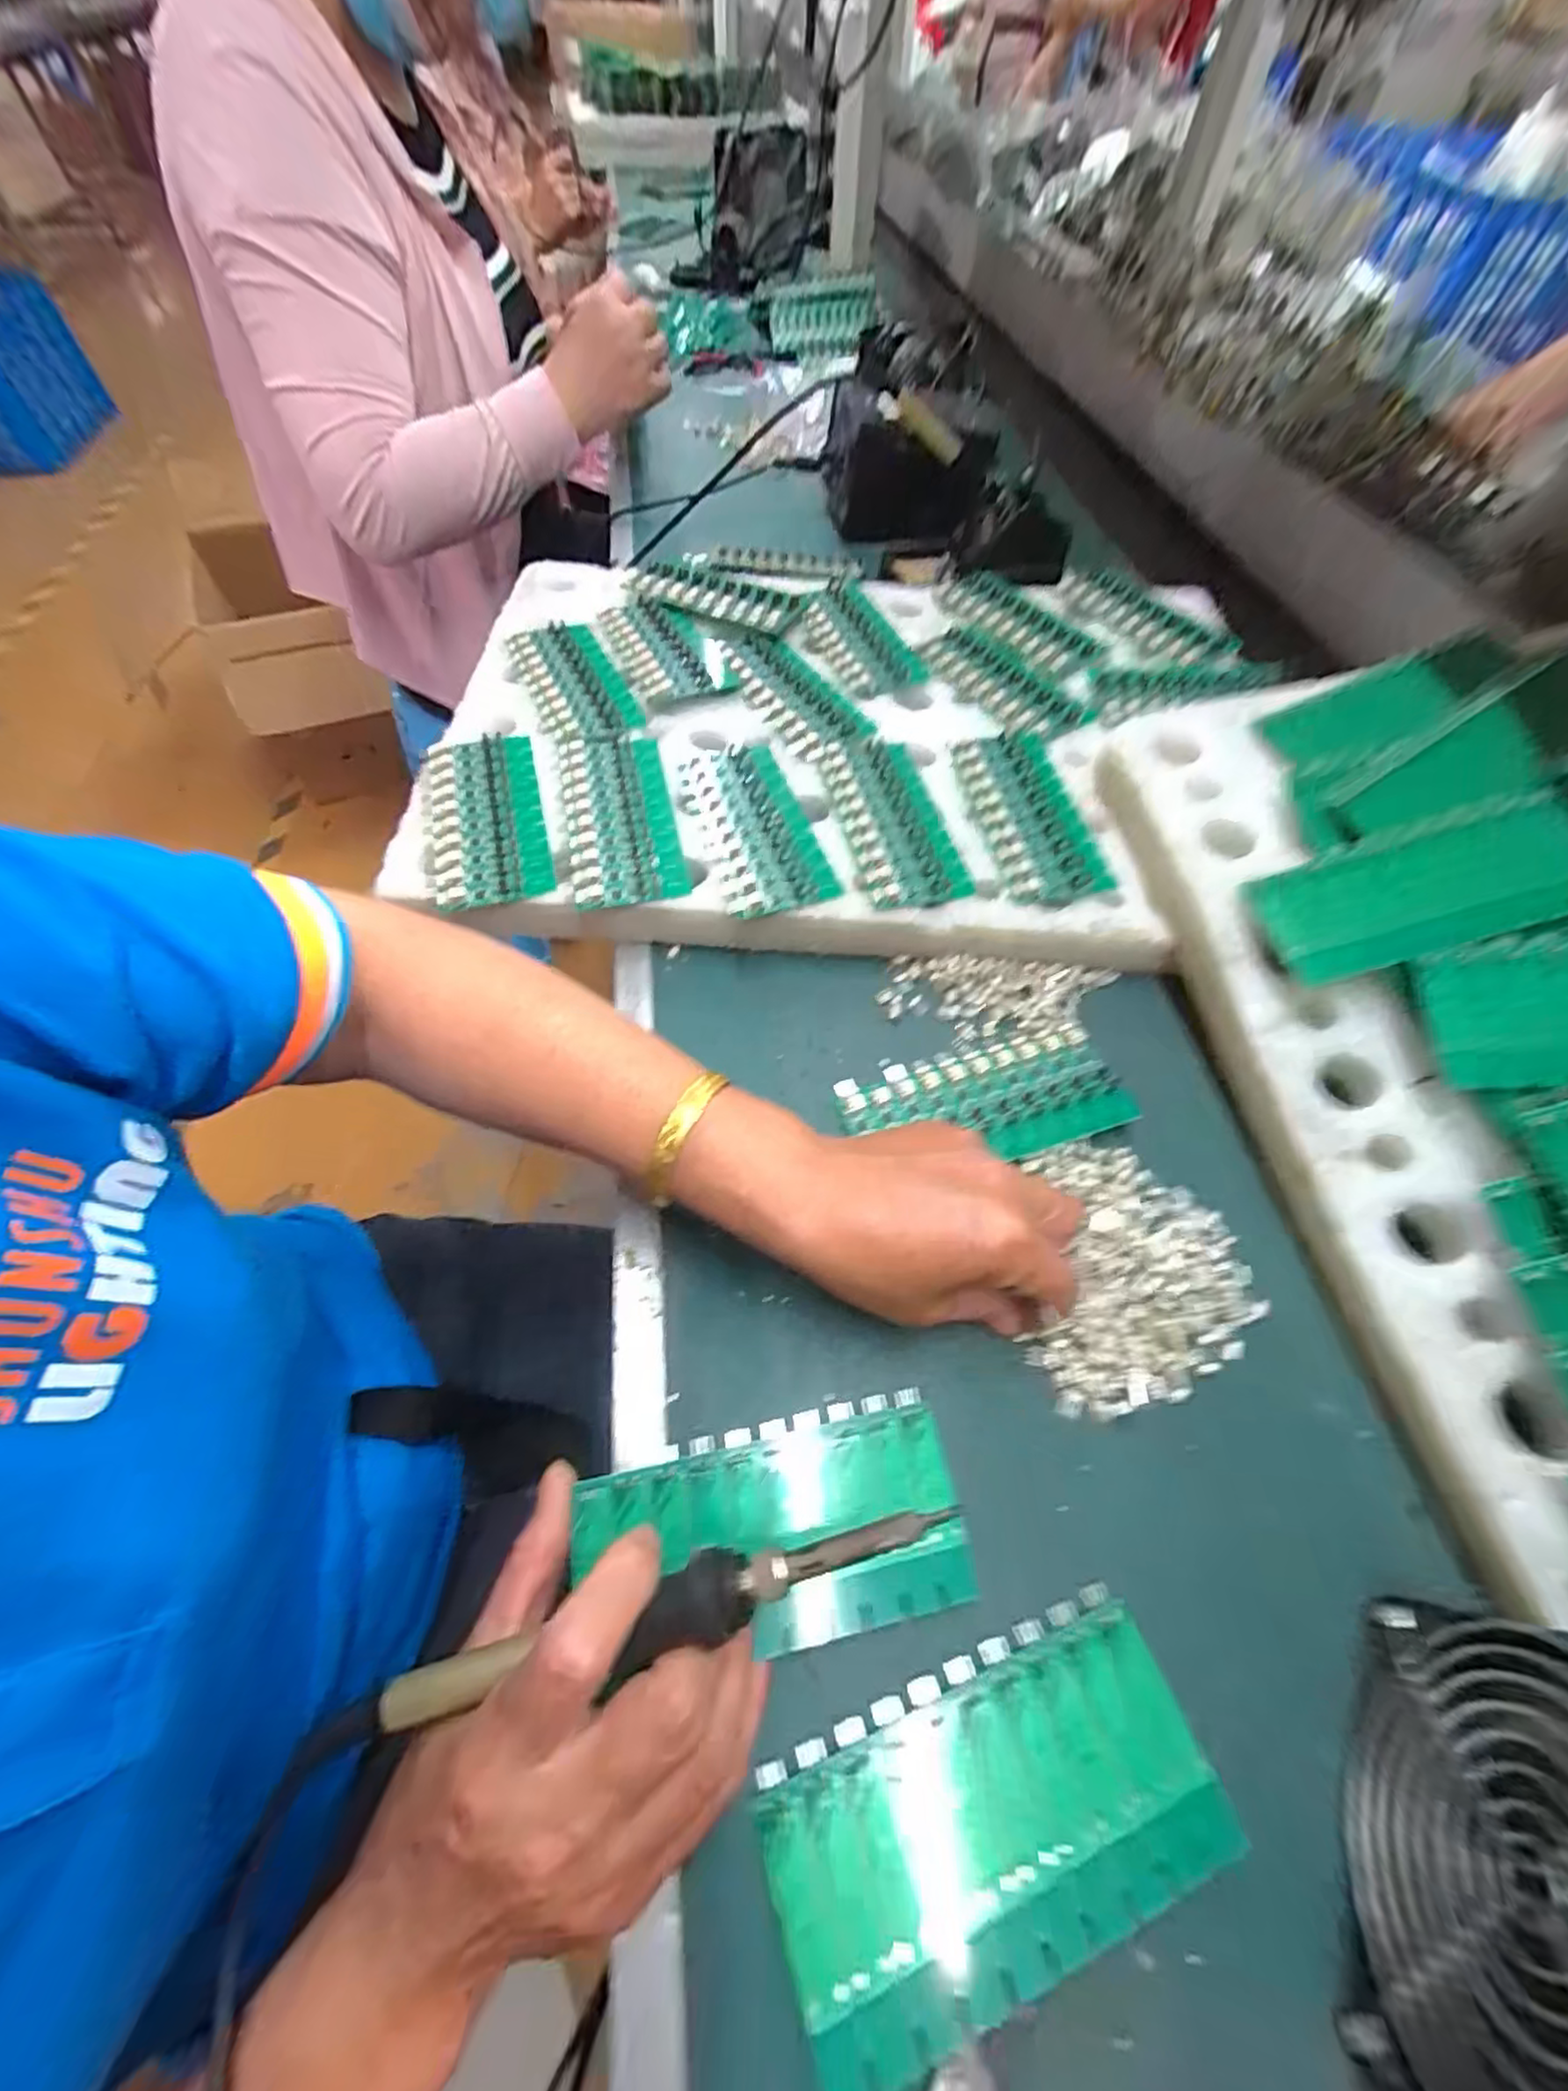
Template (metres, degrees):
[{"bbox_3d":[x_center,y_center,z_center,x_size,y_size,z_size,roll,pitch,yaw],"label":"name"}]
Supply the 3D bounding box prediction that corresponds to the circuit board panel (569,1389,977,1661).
[{"bbox_3d":[-0.005,0.177,0.245,0.136,0.005,0.069,-8,55,-9],"label":"circuit board panel"}]

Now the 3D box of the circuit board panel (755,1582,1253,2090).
[{"bbox_3d":[0.066,0.240,0.212,0.138,0.004,0.070,-17,51,-12],"label":"circuit board panel"}]

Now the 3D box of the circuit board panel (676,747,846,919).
[{"bbox_3d":[-0.017,-0.132,0.398,0.061,0.009,0.132,-15,64,-11],"label":"circuit board panel"}]

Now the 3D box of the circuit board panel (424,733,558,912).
[{"bbox_3d":[-0.175,-0.135,0.399,0.061,0.010,0.136,-14,63,-10],"label":"circuit board panel"}]

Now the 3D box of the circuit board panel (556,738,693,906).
[{"bbox_3d":[-0.098,-0.141,0.400,0.061,0.009,0.142,-11,63,-9],"label":"circuit board panel"}]

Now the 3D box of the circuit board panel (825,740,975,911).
[{"bbox_3d":[0.066,-0.141,0.406,0.059,0.011,0.140,-9,63,-8],"label":"circuit board panel"}]

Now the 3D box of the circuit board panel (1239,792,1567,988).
[{"bbox_3d":[0.305,-0.073,0.320,0.136,0.012,0.067,-16,59,10],"label":"circuit board panel"}]

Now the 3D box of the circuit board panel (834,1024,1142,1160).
[{"bbox_3d":[0.100,0.028,0.341,0.139,0.005,0.061,-12,56,-6],"label":"circuit board panel"}]

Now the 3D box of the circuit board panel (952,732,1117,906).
[{"bbox_3d":[0.150,-0.141,0.411,0.062,0.009,0.137,-8,62,-7],"label":"circuit board panel"}]

